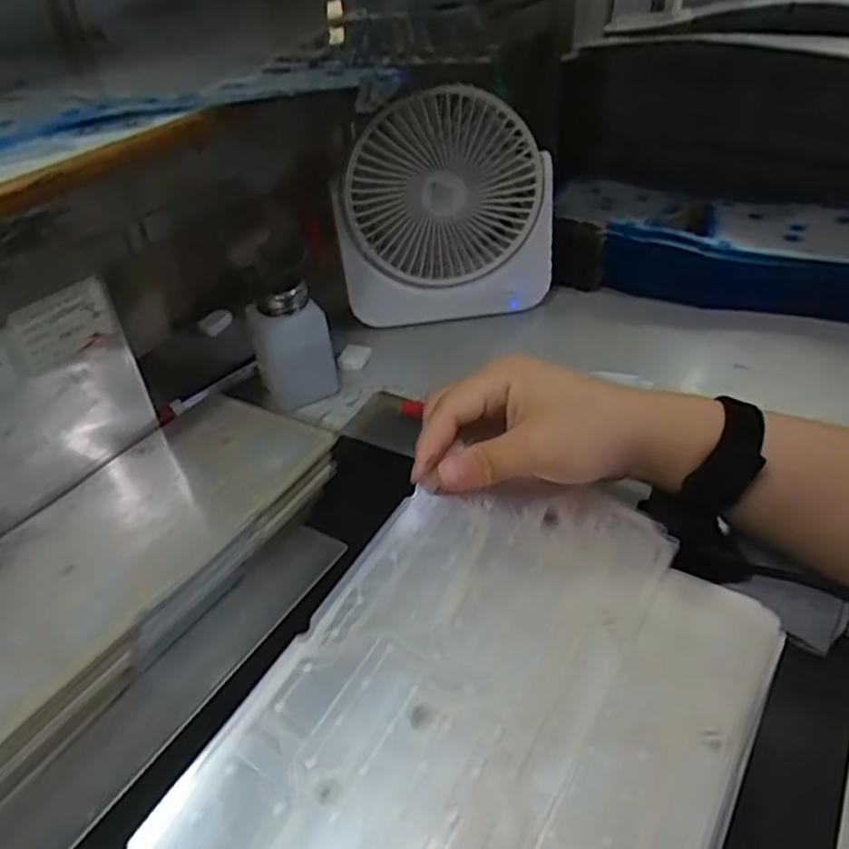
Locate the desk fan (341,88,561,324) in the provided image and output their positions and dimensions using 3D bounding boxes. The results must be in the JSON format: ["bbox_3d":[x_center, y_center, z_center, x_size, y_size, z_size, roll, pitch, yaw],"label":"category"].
[{"bbox_3d":[0.017,-0.185,0.589,0.185,0.184,0.057,-8,39,-3],"label":"desk fan"}]

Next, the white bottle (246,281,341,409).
[{"bbox_3d":[-0.106,-0.067,0.541,0.057,0.091,0.046,-21,41,-17],"label":"white bottle"}]

